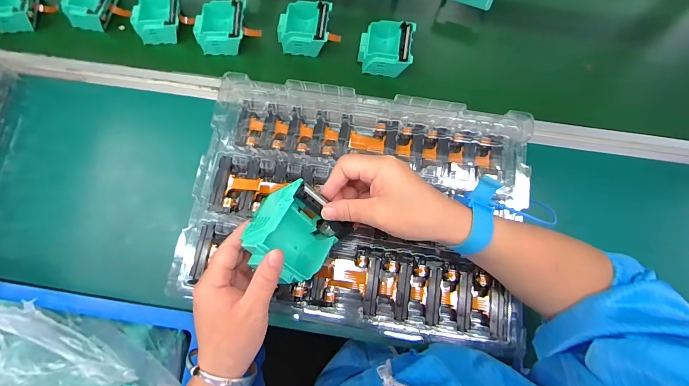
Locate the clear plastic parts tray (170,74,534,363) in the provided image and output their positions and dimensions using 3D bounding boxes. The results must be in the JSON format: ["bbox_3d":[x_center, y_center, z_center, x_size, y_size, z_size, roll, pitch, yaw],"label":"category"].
[{"bbox_3d":[0.016,0.011,0.402,0.380,0.032,0.280,9,75,4],"label":"clear plastic parts tray"}]

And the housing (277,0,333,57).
[{"bbox_3d":[-0.062,-0.258,0.539,0.079,0.044,0.075,2,75,2],"label":"housing"}]

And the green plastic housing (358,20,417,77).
[{"bbox_3d":[0.066,-0.223,0.530,0.082,0.041,0.078,7,75,3],"label":"green plastic housing"}]

